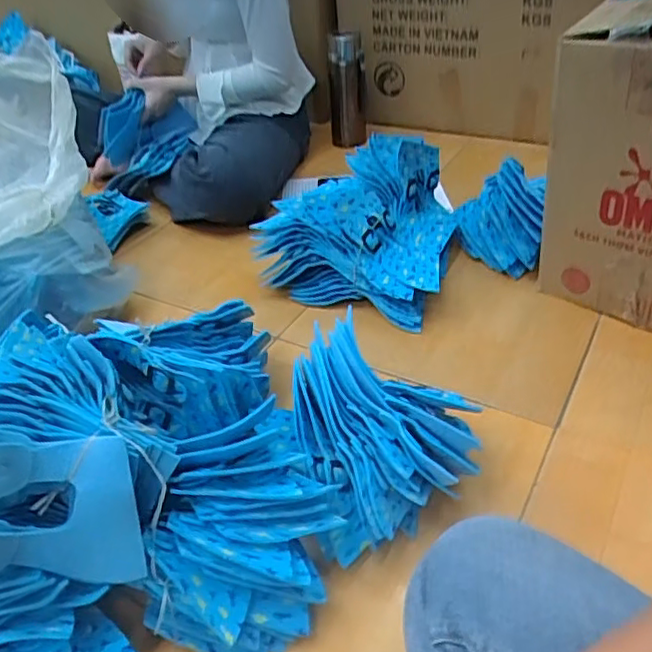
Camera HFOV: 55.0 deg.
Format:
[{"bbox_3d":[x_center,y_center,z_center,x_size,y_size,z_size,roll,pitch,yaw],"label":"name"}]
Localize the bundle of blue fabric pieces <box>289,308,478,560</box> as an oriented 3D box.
[{"bbox_3d":[0.061,0.110,0.651,0.171,0.153,0.187,-3,37,2],"label":"bundle of blue fabric pieces"}]

